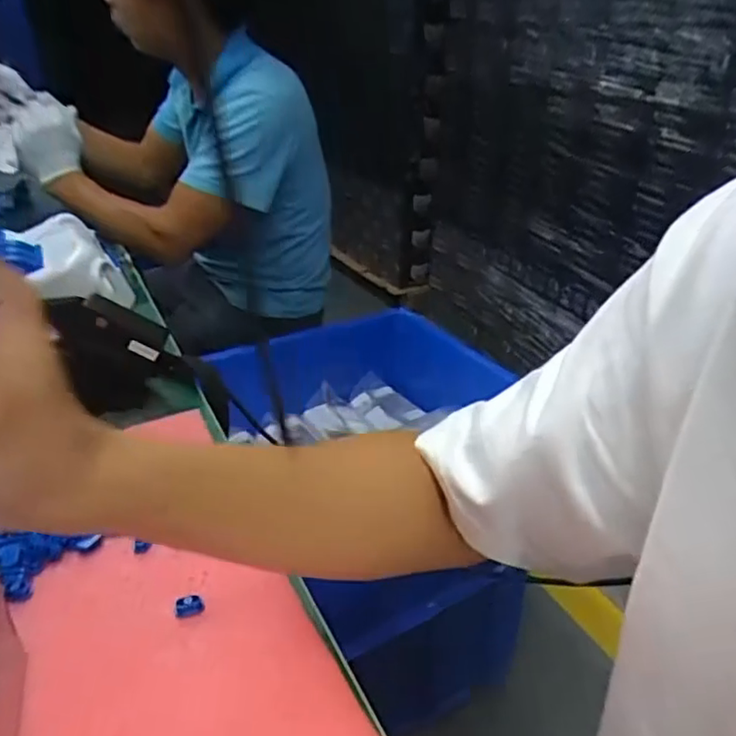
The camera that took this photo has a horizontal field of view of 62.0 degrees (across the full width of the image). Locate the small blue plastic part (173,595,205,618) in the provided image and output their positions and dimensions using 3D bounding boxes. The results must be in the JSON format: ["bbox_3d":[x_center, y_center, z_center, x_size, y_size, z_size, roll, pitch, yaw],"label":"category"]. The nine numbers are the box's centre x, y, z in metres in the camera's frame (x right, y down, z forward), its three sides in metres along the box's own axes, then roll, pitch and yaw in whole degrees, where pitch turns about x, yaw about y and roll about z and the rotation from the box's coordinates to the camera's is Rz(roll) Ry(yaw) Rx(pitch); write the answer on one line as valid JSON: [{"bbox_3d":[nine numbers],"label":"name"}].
[{"bbox_3d":[-0.104,0.139,0.357,0.017,0.011,0.004,-9,-6,-17],"label":"small blue plastic part"}]

